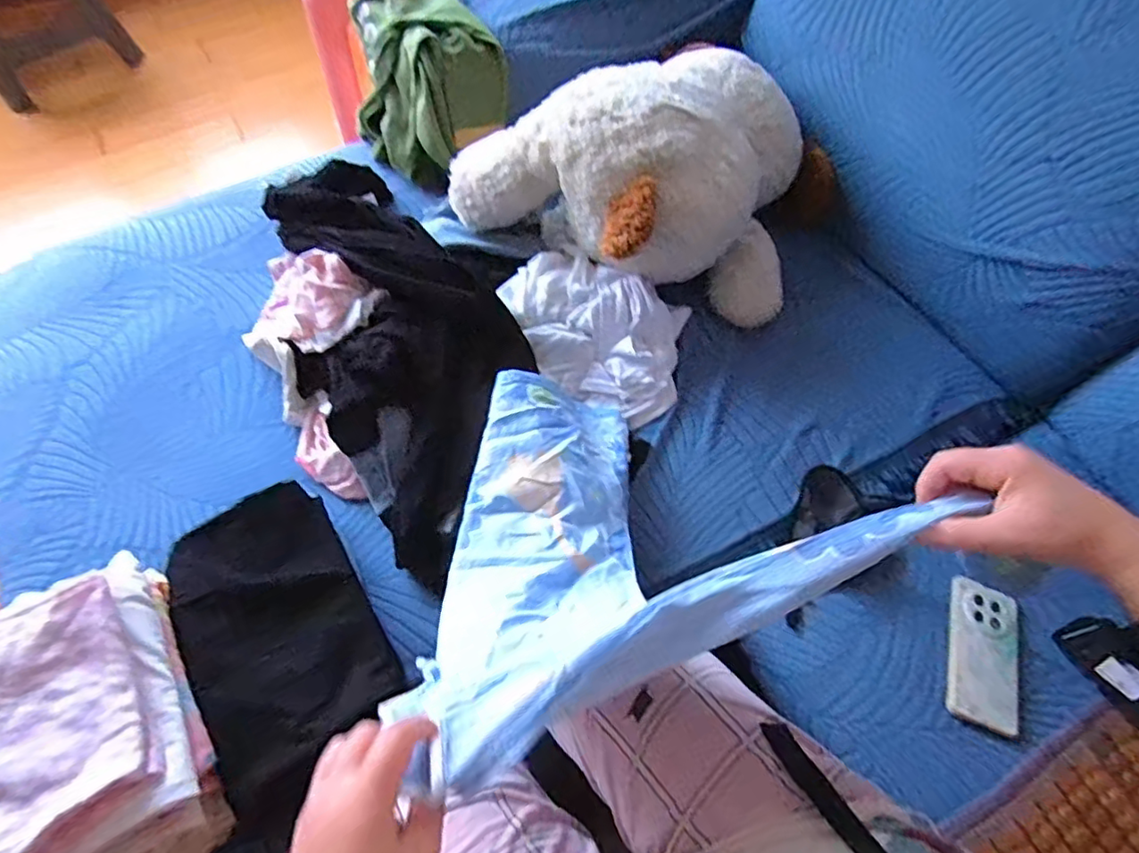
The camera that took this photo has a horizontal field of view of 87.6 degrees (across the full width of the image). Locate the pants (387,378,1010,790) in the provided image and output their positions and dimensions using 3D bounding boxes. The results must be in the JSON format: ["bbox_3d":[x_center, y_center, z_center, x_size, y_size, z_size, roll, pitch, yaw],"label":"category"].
[{"bbox_3d":[0.004,0.059,0.576,0.377,0.291,0.373,-25,65,-11],"label":"pants"}]

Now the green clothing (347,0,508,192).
[{"bbox_3d":[-0.258,-0.585,1.002,0.306,0.194,0.219,36,69,18],"label":"green clothing"}]

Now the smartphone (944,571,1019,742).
[{"bbox_3d":[0.485,0.266,0.695,0.079,0.013,0.166,16,64,9],"label":"smartphone"}]

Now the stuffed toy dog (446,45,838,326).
[{"bbox_3d":[0.132,-0.389,0.896,0.489,0.246,0.453,27,67,14],"label":"stuffed toy dog"}]

